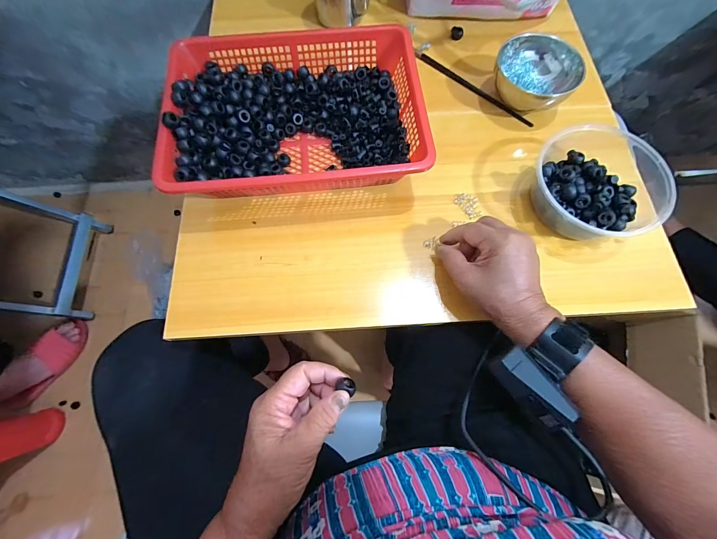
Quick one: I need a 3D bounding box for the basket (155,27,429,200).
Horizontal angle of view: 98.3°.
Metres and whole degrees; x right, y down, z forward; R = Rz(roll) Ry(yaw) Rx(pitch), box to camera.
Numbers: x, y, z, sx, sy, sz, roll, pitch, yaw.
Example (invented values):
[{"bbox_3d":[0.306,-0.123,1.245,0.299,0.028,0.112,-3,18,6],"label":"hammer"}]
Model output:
[{"bbox_3d":[-0.077,-0.193,0.393,0.292,0.080,0.213,-5,72,-4],"label":"basket"}]

